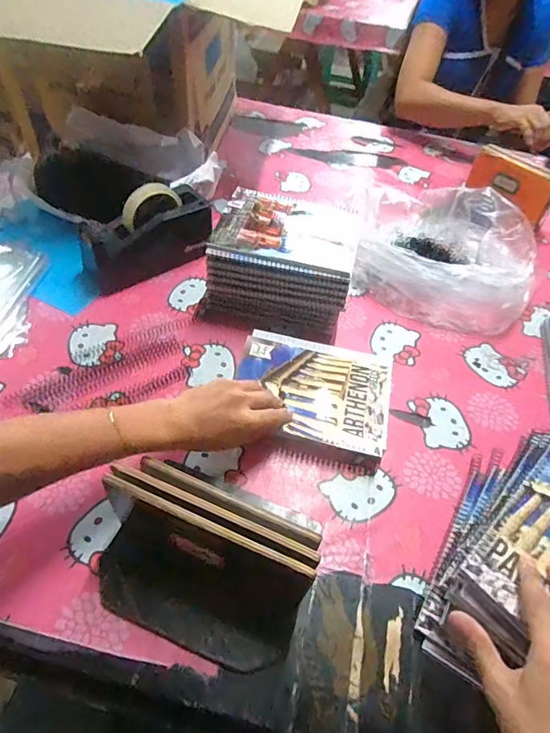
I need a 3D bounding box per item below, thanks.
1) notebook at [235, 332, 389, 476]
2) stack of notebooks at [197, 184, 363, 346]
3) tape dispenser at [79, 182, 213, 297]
[{"bbox_3d":[0.047,0.038,0.593,0.199,0.029,0.166,13,53,5],"label":"notebook"},{"bbox_3d":[0.009,-0.157,0.678,0.205,0.111,0.180,12,53,4],"label":"stack of notebooks"},{"bbox_3d":[-0.197,-0.205,0.698,0.204,0.107,0.087,-34,63,-27],"label":"tape dispenser"}]

